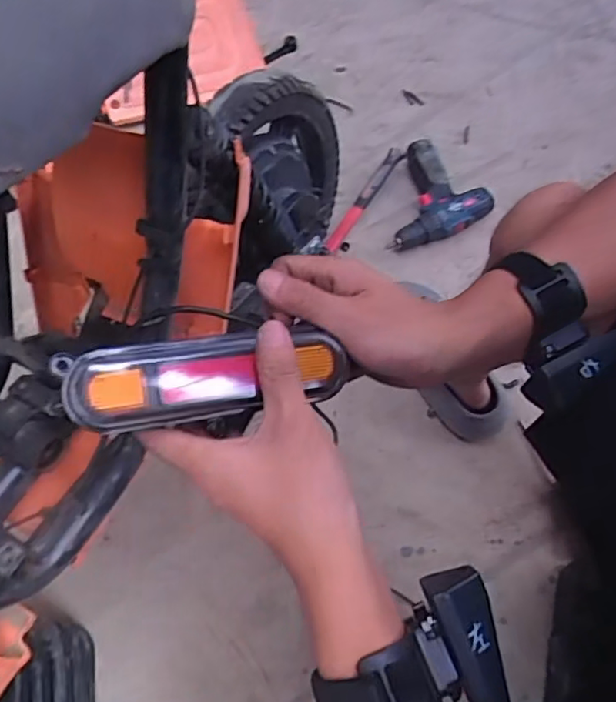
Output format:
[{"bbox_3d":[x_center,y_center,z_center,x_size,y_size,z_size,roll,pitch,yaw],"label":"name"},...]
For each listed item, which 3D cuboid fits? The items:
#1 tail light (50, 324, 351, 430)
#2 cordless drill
[{"bbox_3d":[-0.055,0.014,0.344,0.153,0.028,0.041,-6,86,-17],"label":"tail light"},{"bbox_3d":[0.243,-0.269,1.098,0.159,0.051,0.231,10,61,10],"label":"cordless drill"}]

